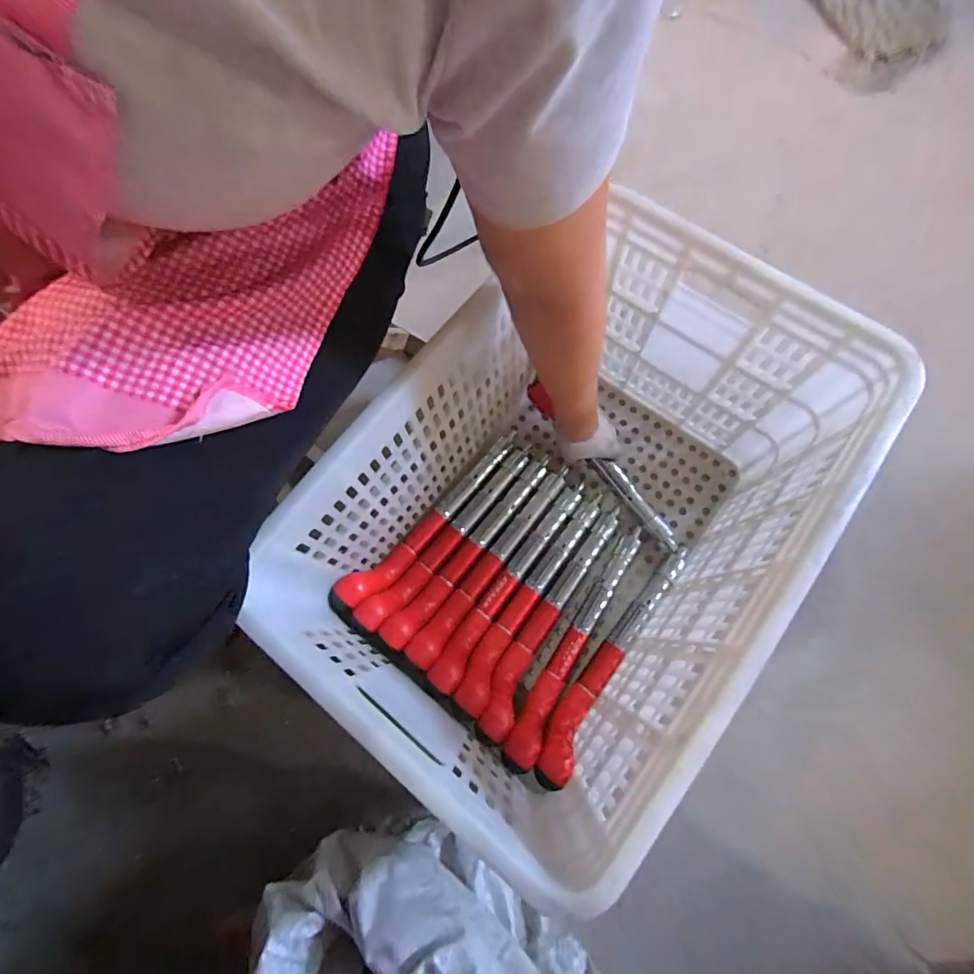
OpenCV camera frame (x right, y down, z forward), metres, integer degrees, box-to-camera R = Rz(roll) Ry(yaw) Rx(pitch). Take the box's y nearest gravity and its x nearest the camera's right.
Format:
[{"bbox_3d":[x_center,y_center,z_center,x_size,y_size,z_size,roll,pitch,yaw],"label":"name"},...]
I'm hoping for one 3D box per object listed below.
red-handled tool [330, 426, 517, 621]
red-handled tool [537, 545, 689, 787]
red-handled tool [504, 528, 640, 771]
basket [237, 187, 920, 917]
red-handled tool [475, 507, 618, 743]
[{"bbox_3d":[-0.070,0.044,0.625,0.045,0.057,0.329,38,62,13],"label":"red-handled tool"},{"bbox_3d":[0.154,0.202,0.575,0.033,0.064,0.326,37,63,13],"label":"red-handled tool"},{"bbox_3d":[0.109,0.193,0.590,0.034,0.085,0.322,33,59,12],"label":"red-handled tool"},{"bbox_3d":[0.090,0.030,0.519,0.344,0.297,0.523,38,76,13],"label":"basket"},{"bbox_3d":[0.078,0.156,0.588,0.048,0.061,0.319,32,61,12],"label":"red-handled tool"}]

